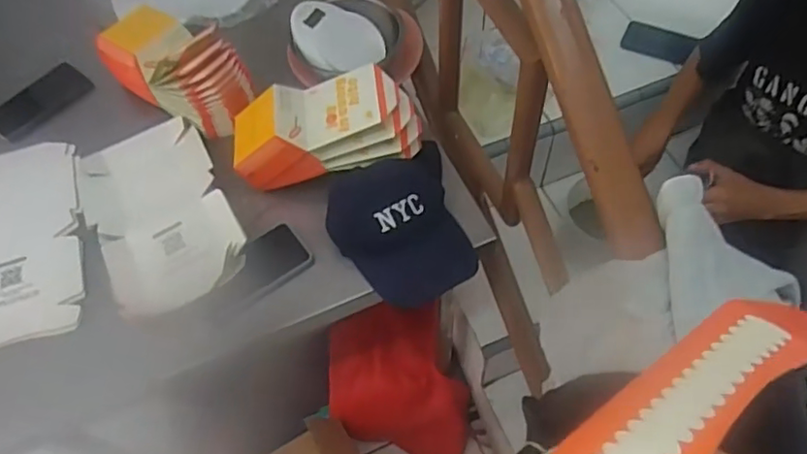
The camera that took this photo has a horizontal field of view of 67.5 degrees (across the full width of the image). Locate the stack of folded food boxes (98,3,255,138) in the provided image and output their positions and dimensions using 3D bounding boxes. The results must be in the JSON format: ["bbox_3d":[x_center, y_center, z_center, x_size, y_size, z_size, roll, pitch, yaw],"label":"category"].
[{"bbox_3d":[-0.335,-0.240,0.887,0.237,0.109,0.112,30,65,20],"label":"stack of folded food boxes"}]

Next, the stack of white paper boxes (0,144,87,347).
[{"bbox_3d":[-0.530,0.016,0.823,0.183,0.021,0.311,-19,60,-8],"label":"stack of white paper boxes"}]

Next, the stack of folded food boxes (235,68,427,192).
[{"bbox_3d":[-0.107,-0.136,0.818,0.251,0.084,0.124,-14,59,-5],"label":"stack of folded food boxes"}]

